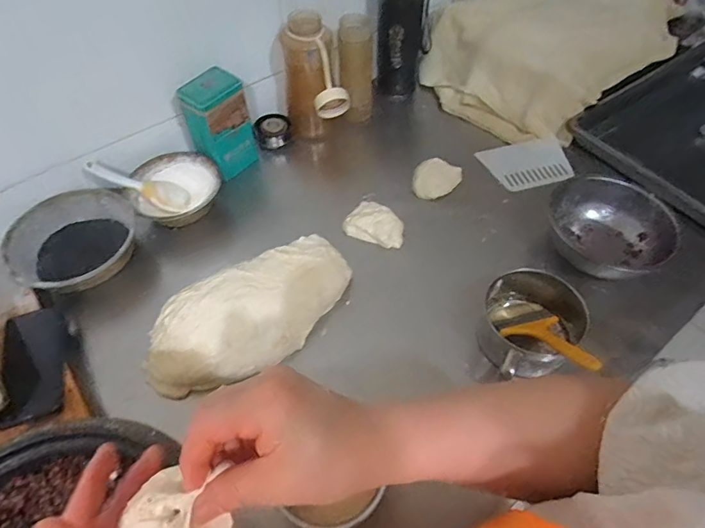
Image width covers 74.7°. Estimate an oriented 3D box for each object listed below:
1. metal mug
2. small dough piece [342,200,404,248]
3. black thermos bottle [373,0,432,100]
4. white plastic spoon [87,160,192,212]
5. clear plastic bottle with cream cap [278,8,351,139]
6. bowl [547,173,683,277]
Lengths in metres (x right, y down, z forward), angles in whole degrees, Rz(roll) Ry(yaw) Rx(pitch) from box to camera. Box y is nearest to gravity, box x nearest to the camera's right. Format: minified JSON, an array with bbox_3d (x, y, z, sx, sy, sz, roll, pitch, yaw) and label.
[{"bbox_3d":[0.242,0.087,0.648,0.173,0.091,0.124,-36,60,-22],"label":"metal mug"},{"bbox_3d":[0.040,-0.066,0.771,0.099,0.028,0.066,24,58,18],"label":"small dough piece"},{"bbox_3d":[0.083,-0.439,0.896,0.087,0.253,0.088,-37,61,-22],"label":"black thermos bottle"},{"bbox_3d":[-0.351,-0.132,0.767,0.159,0.018,0.050,20,49,-26],"label":"white plastic spoon"},{"bbox_3d":[-0.067,-0.319,0.830,0.107,0.217,0.093,-10,54,-5],"label":"clear plastic bottle with cream cap"},{"bbox_3d":[0.403,-0.059,0.741,0.166,0.070,0.190,-31,59,-19],"label":"bowl"}]

